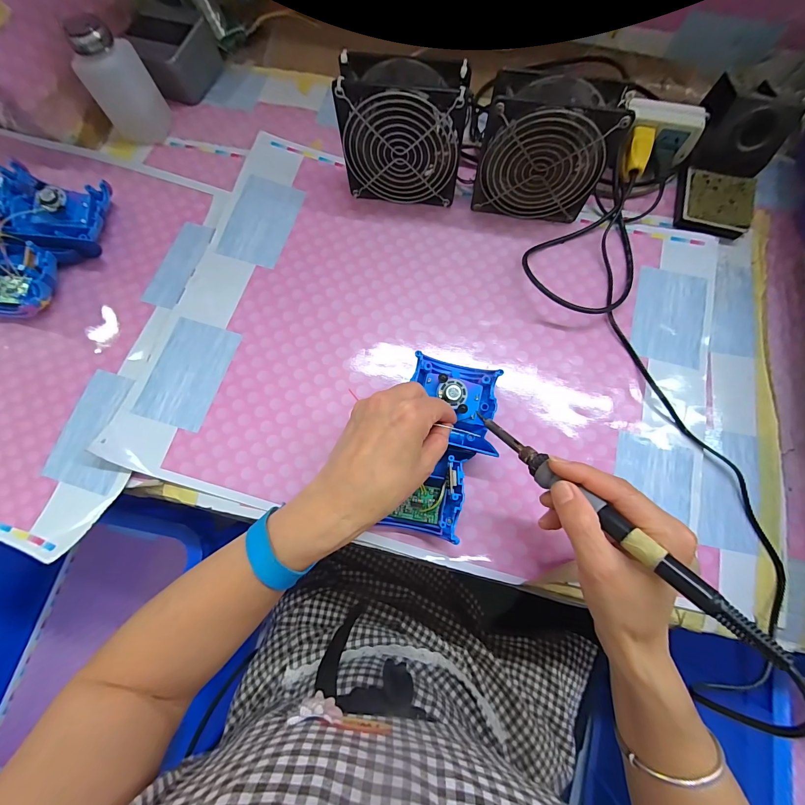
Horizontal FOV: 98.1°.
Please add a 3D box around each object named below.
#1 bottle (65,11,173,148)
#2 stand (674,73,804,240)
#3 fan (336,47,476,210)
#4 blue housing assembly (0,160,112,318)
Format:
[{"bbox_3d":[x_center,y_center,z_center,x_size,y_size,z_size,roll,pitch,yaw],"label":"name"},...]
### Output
[{"bbox_3d":[-0.323,-0.365,0.398,0.049,0.099,0.050,10,75,3],"label":"bottle"},{"bbox_3d":[0.359,-0.269,0.378,0.070,0.075,0.153,12,75,3],"label":"stand"},{"bbox_3d":[0.001,-0.266,0.356,0.118,0.128,0.038,10,75,3],"label":"fan"},{"bbox_3d":[-0.427,-0.172,0.370,0.192,0.046,0.167,7,75,2],"label":"blue housing assembly"}]

